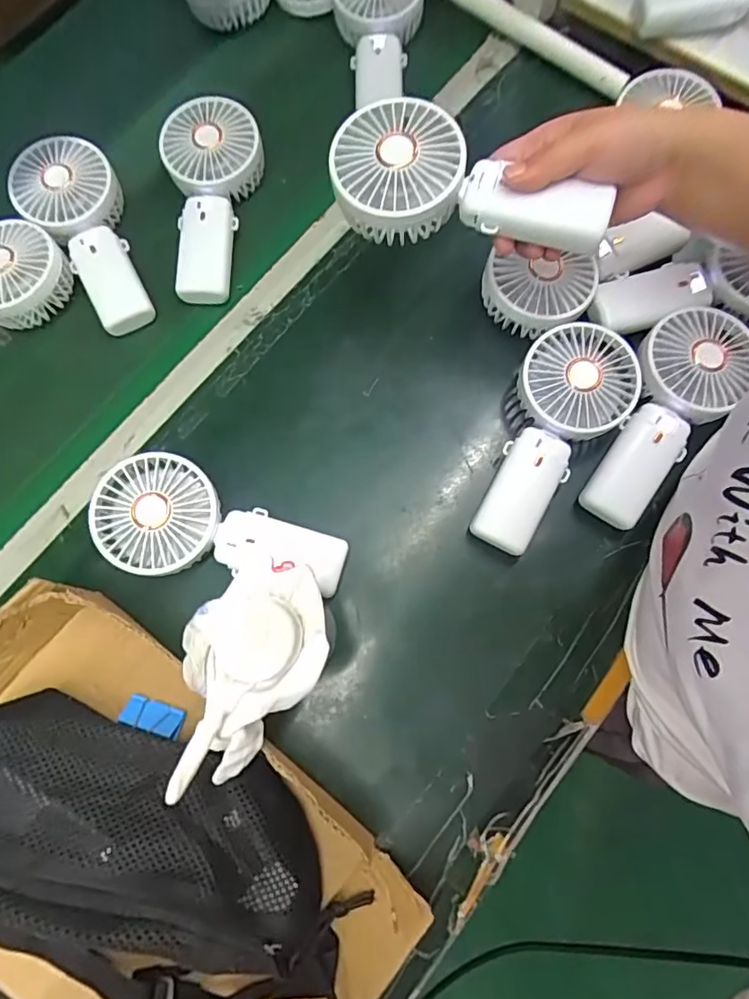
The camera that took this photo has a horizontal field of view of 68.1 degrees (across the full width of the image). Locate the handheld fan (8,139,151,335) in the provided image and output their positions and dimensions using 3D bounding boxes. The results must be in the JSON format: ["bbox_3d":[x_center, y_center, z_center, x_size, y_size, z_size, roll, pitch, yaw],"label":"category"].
[{"bbox_3d":[-0.250,-0.235,0.499,0.087,0.057,0.178,-32,79,-6],"label":"handheld fan"}]

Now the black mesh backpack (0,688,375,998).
[{"bbox_3d":[-0.161,0.269,0.344,0.292,0.076,0.238,13,79,5],"label":"black mesh backpack"}]

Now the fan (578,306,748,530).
[{"bbox_3d":[0.222,-0.070,0.443,0.089,0.050,0.188,42,81,8],"label":"fan"}]

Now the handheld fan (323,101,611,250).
[{"bbox_3d":[0.064,-0.205,0.370,0.180,0.047,0.084,14,76,-1],"label":"handheld fan"}]

